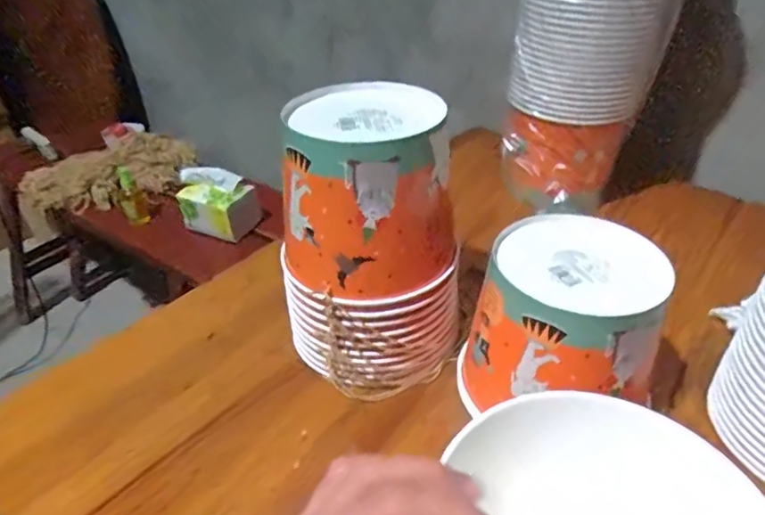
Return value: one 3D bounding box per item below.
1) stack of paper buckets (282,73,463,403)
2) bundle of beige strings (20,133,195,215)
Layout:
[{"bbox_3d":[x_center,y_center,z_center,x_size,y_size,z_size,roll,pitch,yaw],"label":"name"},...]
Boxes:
[{"bbox_3d":[-0.007,-0.014,0.480,0.150,0.235,0.139,9,37,14],"label":"stack of paper buckets"},{"bbox_3d":[-0.627,-0.185,1.243,0.389,0.119,0.155,-19,39,-23],"label":"bundle of beige strings"}]

